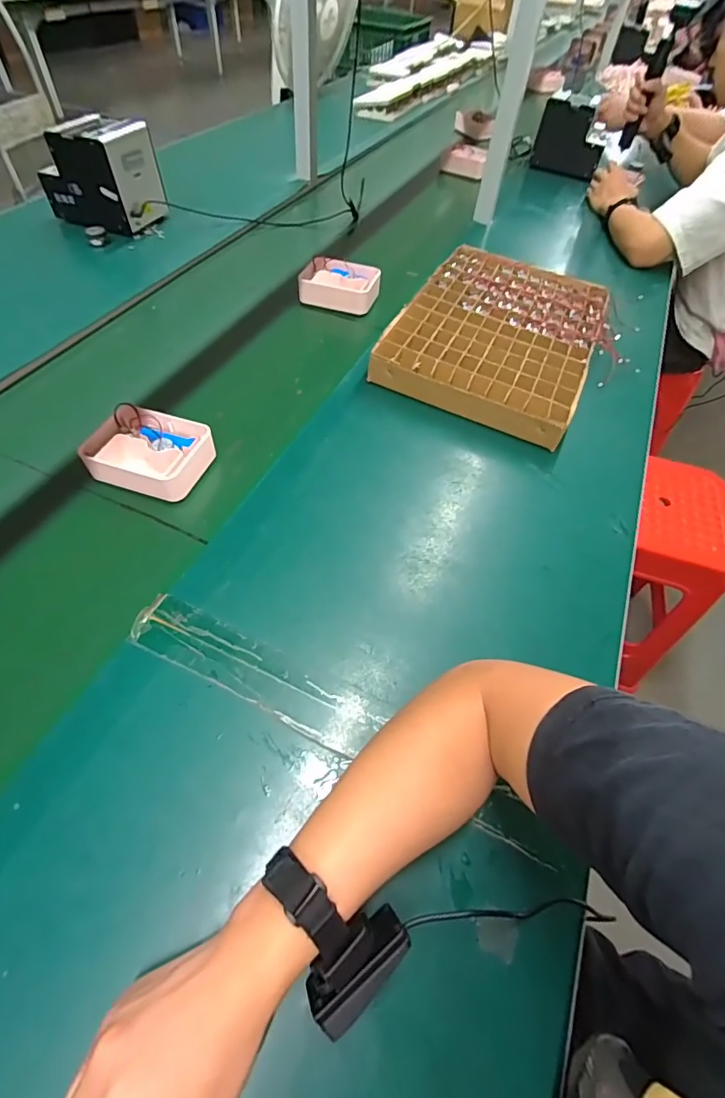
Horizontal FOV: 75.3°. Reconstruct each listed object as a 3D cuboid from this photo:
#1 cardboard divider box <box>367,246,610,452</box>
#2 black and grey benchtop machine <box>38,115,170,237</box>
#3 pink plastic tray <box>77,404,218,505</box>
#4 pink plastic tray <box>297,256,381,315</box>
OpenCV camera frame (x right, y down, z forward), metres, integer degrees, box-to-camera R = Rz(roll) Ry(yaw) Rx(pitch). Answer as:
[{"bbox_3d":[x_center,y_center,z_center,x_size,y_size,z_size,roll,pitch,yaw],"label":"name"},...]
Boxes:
[{"bbox_3d":[0.225,-0.347,0.754,0.301,0.046,0.419,24,58,13],"label":"cardboard divider box"},{"bbox_3d":[-0.494,-0.711,0.887,0.183,0.142,0.126,22,52,11],"label":"black and grey benchtop machine"},{"bbox_3d":[-0.257,-0.119,0.568,0.135,0.036,0.105,16,55,3],"label":"pink plastic tray"},{"bbox_3d":[-0.040,-0.460,0.817,0.134,0.043,0.097,17,55,4],"label":"pink plastic tray"}]

